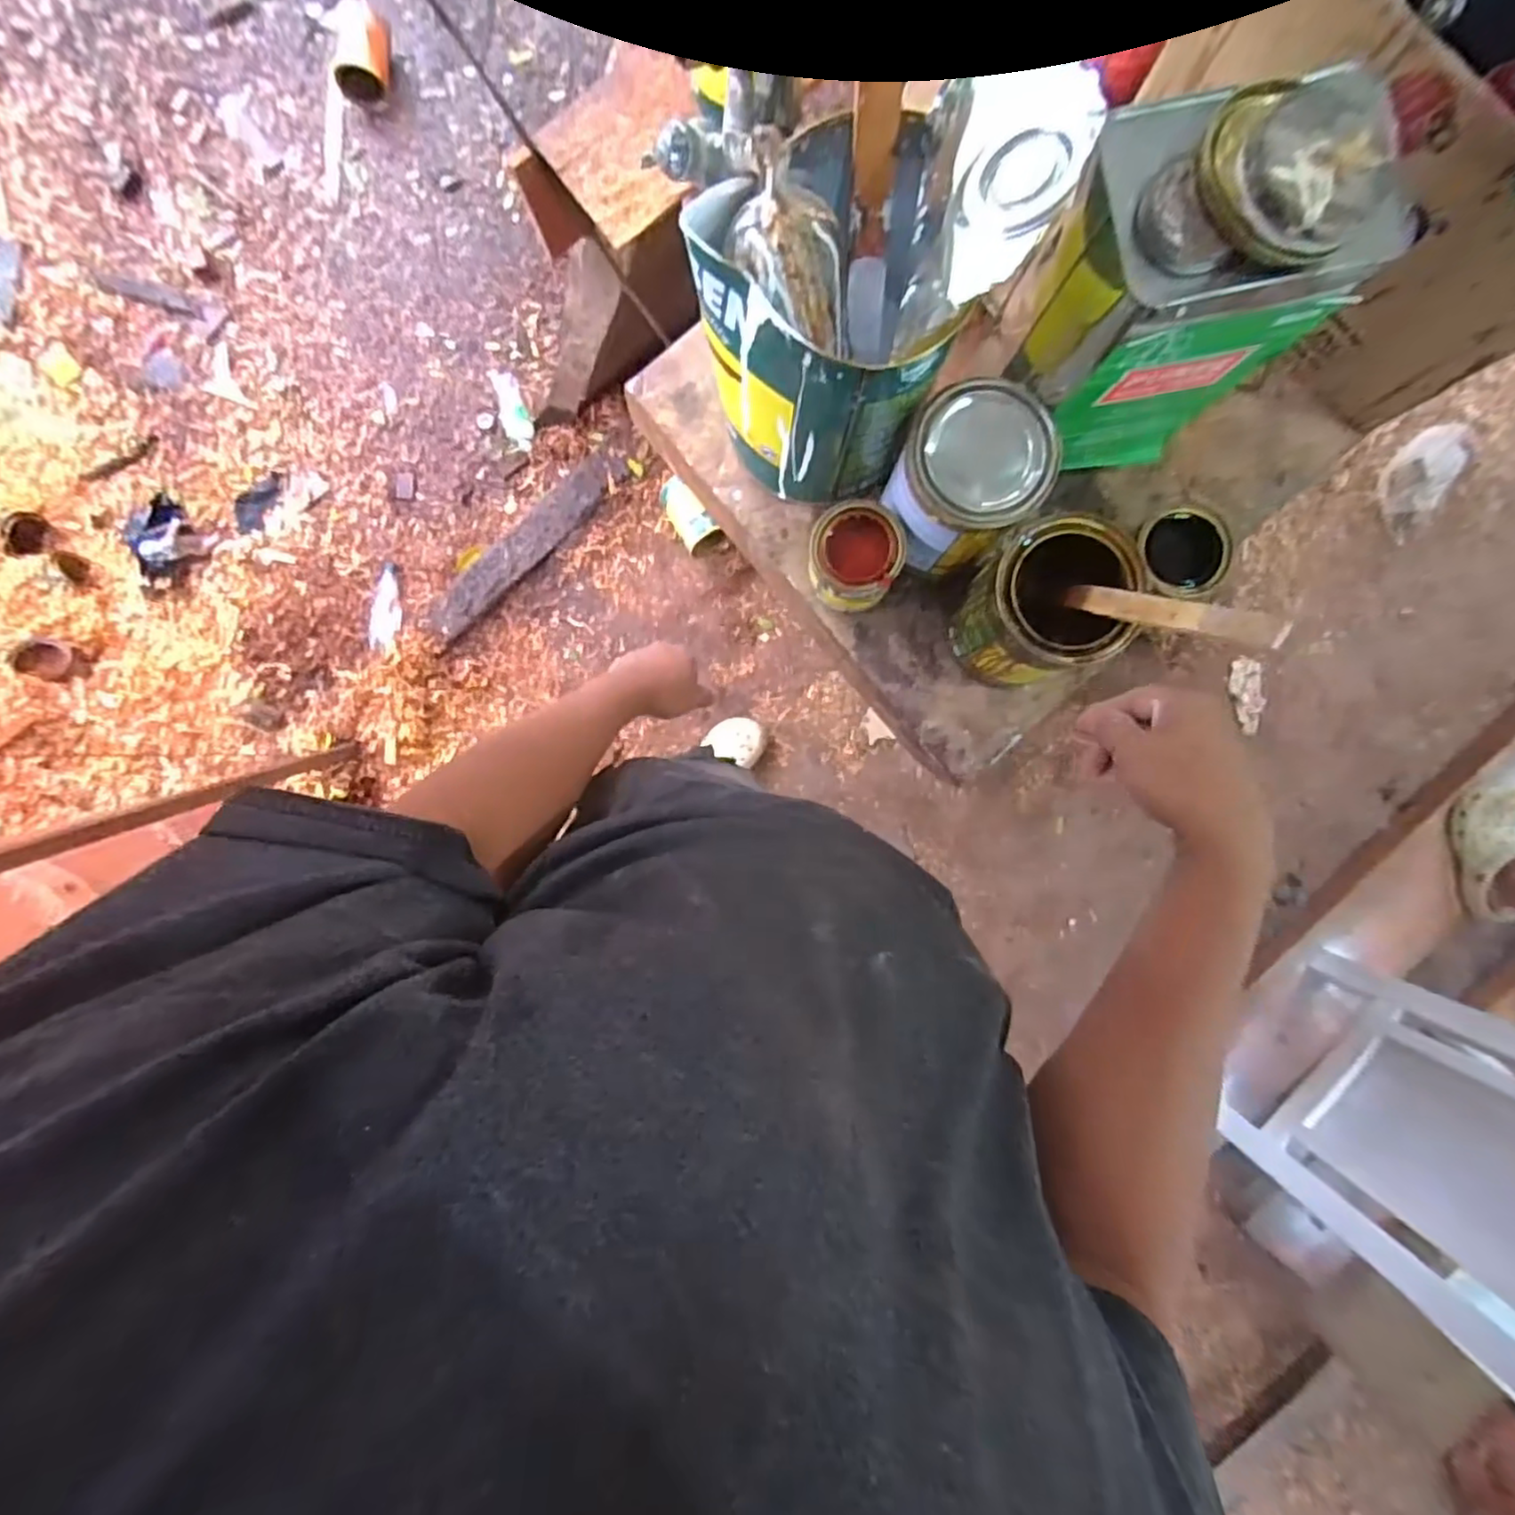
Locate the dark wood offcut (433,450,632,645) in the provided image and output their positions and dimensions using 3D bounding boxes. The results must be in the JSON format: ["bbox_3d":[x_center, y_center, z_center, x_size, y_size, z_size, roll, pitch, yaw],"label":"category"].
[{"bbox_3d":[-0.468,-0.431,1.365,0.491,0.036,0.079,-42,91,1],"label":"dark wood offcut"}]

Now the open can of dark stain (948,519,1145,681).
[{"bbox_3d":[0.217,-0.115,0.526,0.096,0.113,0.102,0,91,0],"label":"open can of dark stain"}]

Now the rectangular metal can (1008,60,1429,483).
[{"bbox_3d":[0.265,-0.299,0.455,0.150,0.229,0.111,-6,91,0],"label":"rectangular metal can"}]

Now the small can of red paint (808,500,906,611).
[{"bbox_3d":[0.079,-0.165,0.558,0.072,0.072,0.069,0,91,0],"label":"small can of red paint"}]

